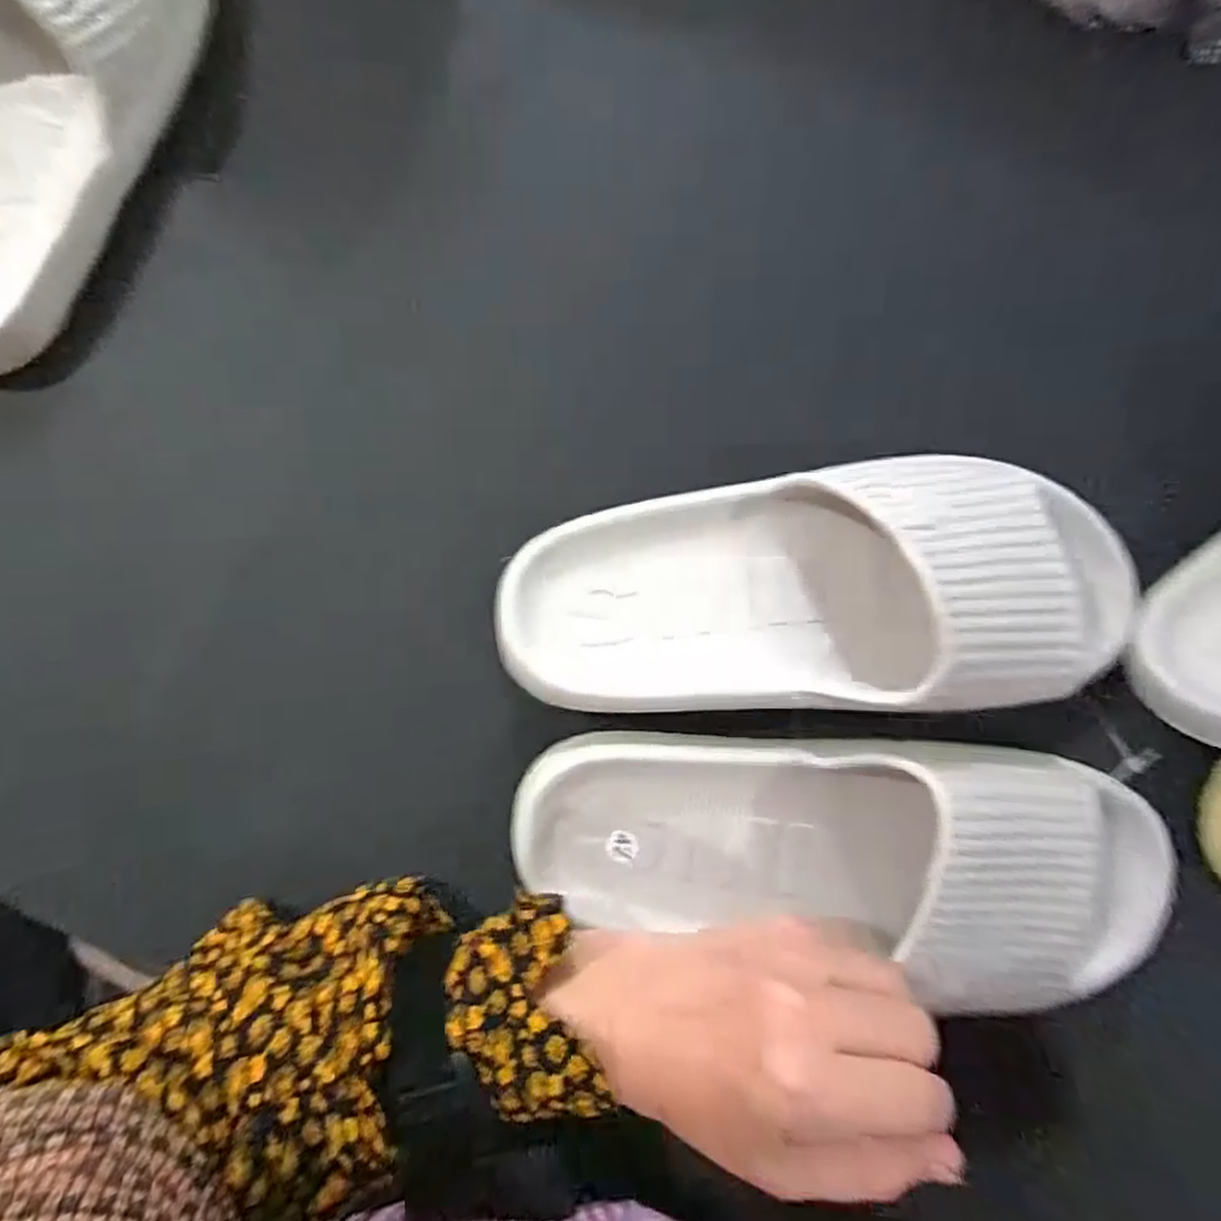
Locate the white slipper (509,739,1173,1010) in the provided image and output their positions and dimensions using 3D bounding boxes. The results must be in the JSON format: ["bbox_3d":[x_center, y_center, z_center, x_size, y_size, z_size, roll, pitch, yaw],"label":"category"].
[{"bbox_3d":[0.095,0.098,0.292,0.263,0.067,0.090,4,86,8],"label":"white slipper"}]

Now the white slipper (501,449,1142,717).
[{"bbox_3d":[0.090,-0.011,0.287,0.265,0.062,0.102,0,86,1],"label":"white slipper"}]

